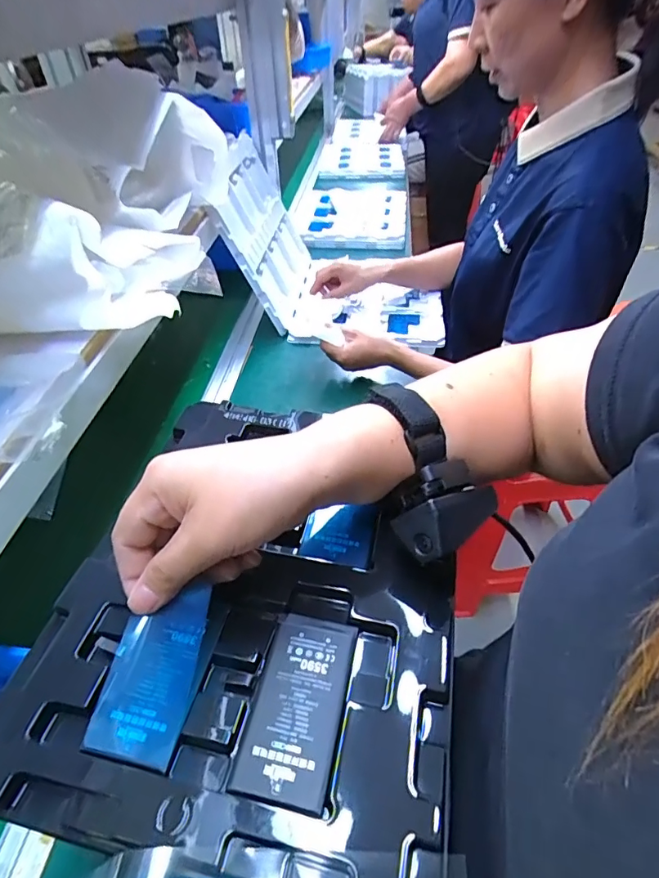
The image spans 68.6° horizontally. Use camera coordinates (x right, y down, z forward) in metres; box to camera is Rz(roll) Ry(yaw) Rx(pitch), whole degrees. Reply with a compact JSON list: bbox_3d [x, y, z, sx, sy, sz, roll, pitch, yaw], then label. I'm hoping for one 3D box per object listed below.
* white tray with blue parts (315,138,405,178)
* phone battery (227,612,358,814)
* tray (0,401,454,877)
[{"bbox_3d":[0.108,-0.929,1.599,0.286,0.037,0.283,4,44,8],"label":"white tray with blue parts"},{"bbox_3d":[-0.015,0.130,0.242,0.043,0.007,0.085,8,45,11],"label":"phone battery"},{"bbox_3d":[-0.035,0.084,0.293,0.222,0.035,0.272,5,45,9],"label":"tray"}]

